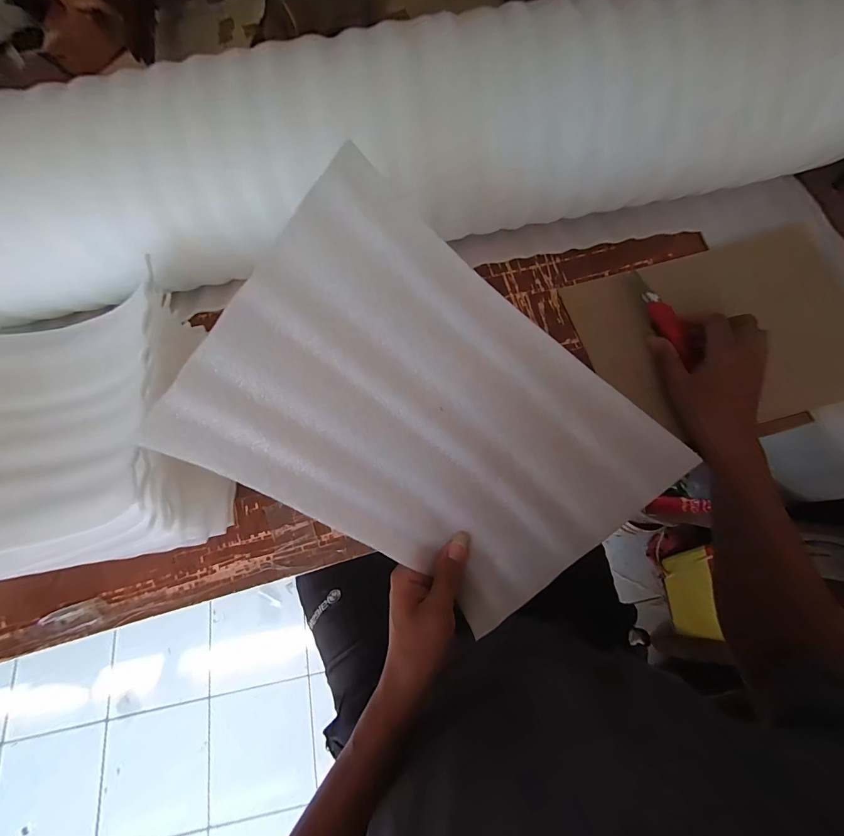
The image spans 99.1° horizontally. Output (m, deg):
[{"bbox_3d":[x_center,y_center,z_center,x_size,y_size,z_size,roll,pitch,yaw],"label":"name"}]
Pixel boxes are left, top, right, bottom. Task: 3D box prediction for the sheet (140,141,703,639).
[{"bbox_3d":[0.010,0.010,0.279,0.317,0.054,0.228,38,94,-15],"label":"sheet"}]

